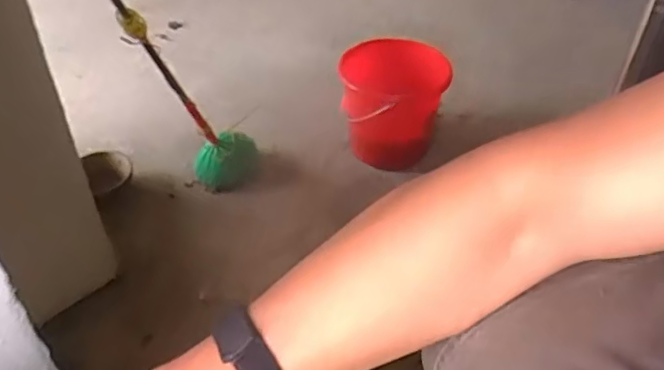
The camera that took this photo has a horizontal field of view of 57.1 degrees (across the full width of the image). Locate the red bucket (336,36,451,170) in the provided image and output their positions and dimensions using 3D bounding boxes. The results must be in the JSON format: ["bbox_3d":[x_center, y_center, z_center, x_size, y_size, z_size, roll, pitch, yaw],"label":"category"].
[{"bbox_3d":[0.167,-0.238,1.742,0.273,0.288,0.273,0,42,0],"label":"red bucket"}]

